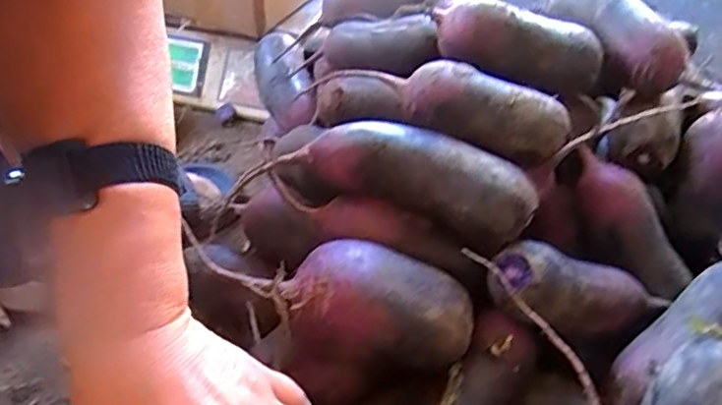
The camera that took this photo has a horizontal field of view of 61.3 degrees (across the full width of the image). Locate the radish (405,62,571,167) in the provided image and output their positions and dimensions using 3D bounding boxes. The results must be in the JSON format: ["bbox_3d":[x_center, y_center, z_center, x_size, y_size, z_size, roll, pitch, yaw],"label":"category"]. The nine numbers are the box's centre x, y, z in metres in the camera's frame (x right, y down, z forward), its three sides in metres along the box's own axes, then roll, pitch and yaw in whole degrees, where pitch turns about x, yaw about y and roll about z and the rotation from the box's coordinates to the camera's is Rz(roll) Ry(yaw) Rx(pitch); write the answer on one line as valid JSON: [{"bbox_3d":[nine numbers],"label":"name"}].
[{"bbox_3d":[0.088,-0.066,0.448,0.122,0.044,0.046,15,47,18],"label":"radish"}]

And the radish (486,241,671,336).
[{"bbox_3d":[0.158,0.068,0.437,0.139,0.048,0.042,15,39,-17],"label":"radish"}]

